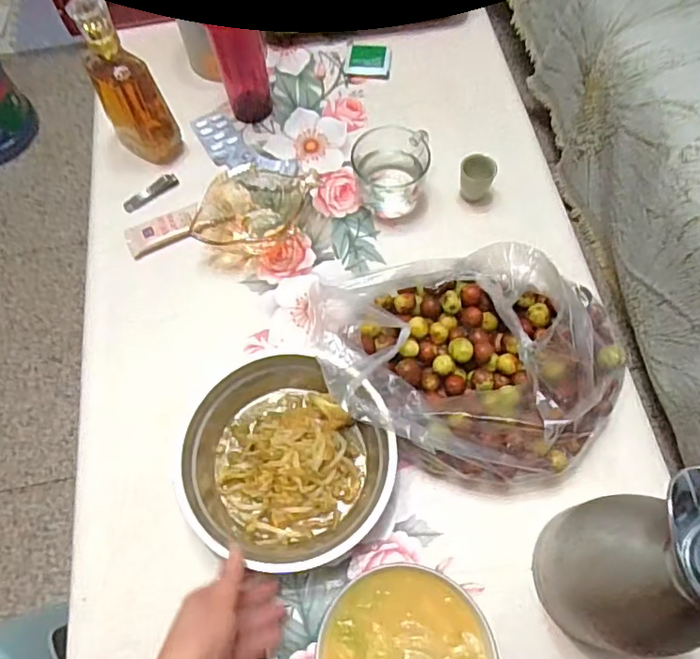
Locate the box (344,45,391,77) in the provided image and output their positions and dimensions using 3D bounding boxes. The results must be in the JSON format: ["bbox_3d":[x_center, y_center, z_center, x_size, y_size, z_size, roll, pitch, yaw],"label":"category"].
[{"bbox_3d":[0.026,-0.389,0.803,0.063,0.014,0.048,8,68,5],"label":"box"}]

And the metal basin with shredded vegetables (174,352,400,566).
[{"bbox_3d":[-0.069,0.141,0.580,0.194,0.063,0.211,0,67,1],"label":"metal basin with shredded vegetables"}]

